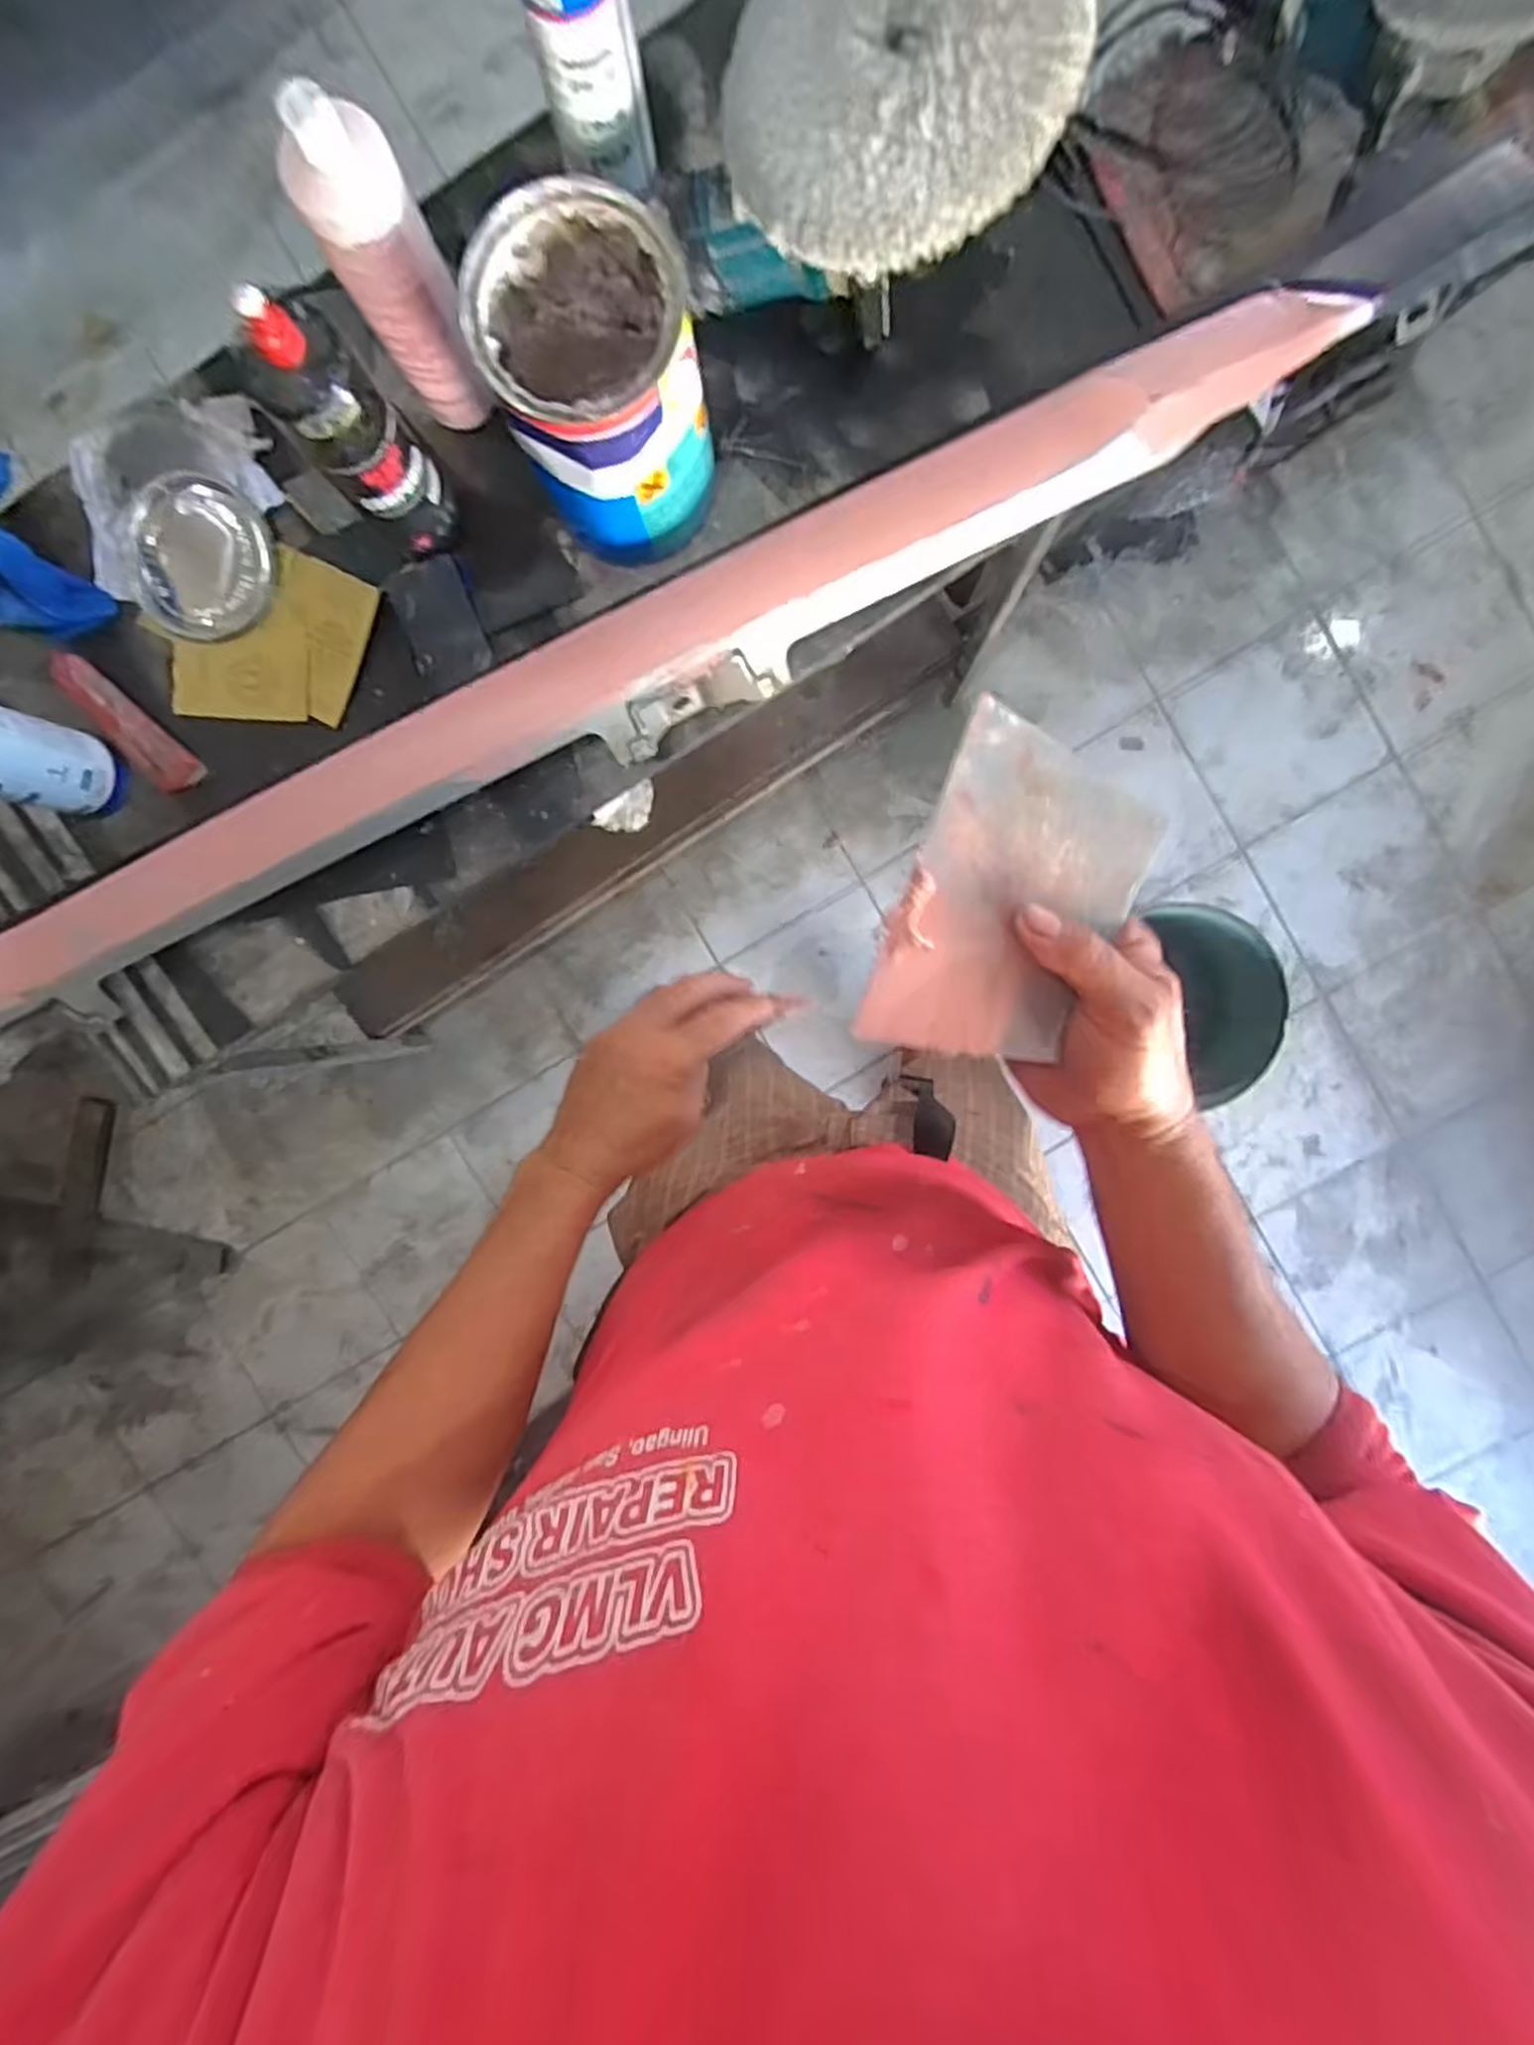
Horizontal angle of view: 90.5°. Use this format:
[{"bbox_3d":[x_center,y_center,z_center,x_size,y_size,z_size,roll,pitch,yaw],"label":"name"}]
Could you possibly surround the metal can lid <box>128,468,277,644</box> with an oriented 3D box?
[{"bbox_3d":[-0.572,-0.468,0.774,0.153,0.022,0.147,2,99,10],"label":"metal can lid"}]

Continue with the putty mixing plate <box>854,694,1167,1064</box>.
[{"bbox_3d":[0.104,-0.048,0.324,0.095,0.007,0.138,18,103,-13],"label":"putty mixing plate"}]

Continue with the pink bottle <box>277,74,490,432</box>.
[{"bbox_3d":[-0.300,-0.609,0.631,0.078,0.234,0.066,-29,93,4],"label":"pink bottle"}]

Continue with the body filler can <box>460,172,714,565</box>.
[{"bbox_3d":[-0.138,-0.530,0.656,0.150,0.198,0.169,-31,93,4],"label":"body filler can"}]

